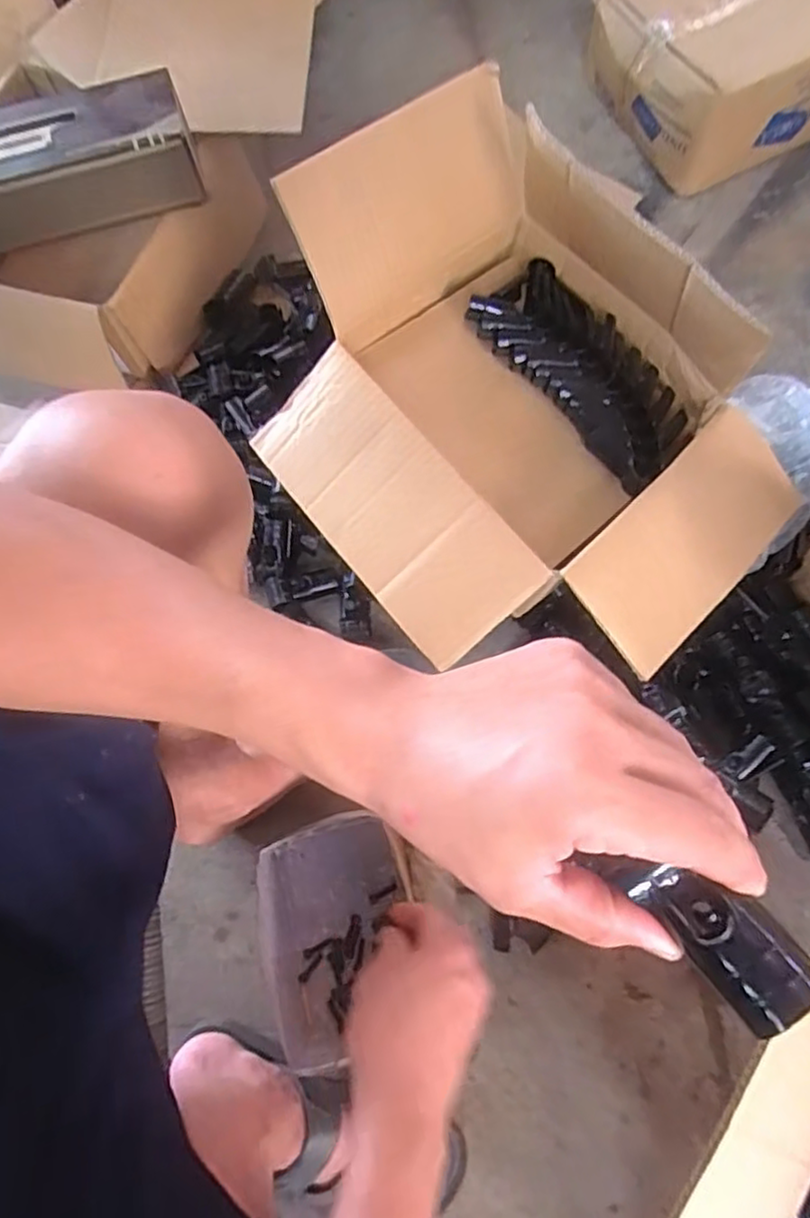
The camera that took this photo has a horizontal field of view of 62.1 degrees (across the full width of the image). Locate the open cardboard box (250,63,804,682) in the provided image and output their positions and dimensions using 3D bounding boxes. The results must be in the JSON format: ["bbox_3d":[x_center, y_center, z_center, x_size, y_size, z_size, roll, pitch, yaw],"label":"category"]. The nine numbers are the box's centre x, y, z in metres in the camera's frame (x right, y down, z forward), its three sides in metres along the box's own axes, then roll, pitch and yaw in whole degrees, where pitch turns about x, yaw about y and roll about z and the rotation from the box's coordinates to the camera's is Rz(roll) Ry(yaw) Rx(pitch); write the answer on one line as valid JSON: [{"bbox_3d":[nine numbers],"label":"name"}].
[{"bbox_3d":[0.097,-0.181,0.617,0.393,0.180,0.504,-39,76,-9],"label":"open cardboard box"}]

